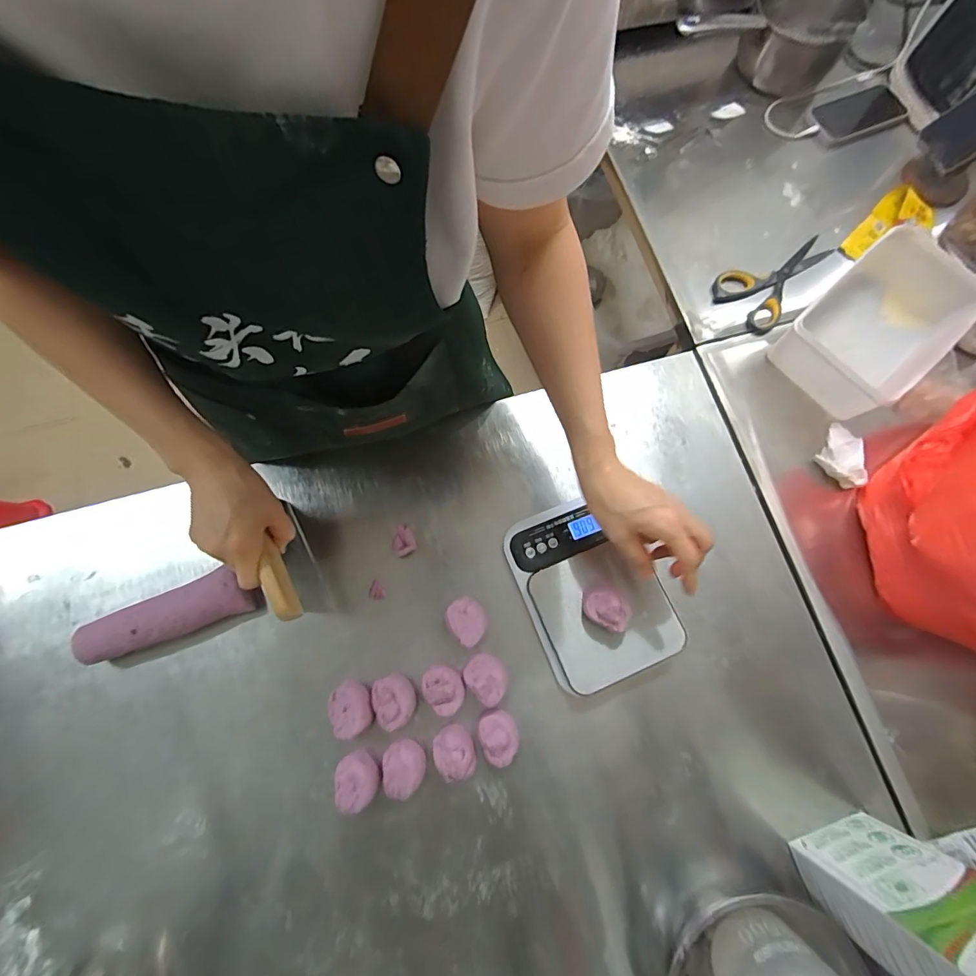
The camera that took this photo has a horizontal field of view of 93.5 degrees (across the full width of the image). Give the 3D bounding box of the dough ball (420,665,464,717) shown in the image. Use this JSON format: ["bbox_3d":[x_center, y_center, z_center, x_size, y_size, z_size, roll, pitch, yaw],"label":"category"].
[{"bbox_3d":[-0.049,0.218,0.498,0.044,0.034,0.051,-35,79,-9],"label":"dough ball"}]

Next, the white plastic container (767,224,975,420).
[{"bbox_3d":[0.497,-0.208,0.591,0.236,0.077,0.143,-42,78,-10],"label":"white plastic container"}]

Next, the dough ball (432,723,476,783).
[{"bbox_3d":[-0.036,0.276,0.483,0.042,0.037,0.049,-19,77,-6],"label":"dough ball"}]

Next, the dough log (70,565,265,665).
[{"bbox_3d":[-0.345,0.138,0.501,0.182,0.043,0.052,-20,77,-6],"label":"dough log"}]

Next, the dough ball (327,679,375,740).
[{"bbox_3d":[-0.146,0.234,0.490,0.040,0.024,0.052,-22,76,-6],"label":"dough ball"}]

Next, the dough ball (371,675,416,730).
[{"bbox_3d":[-0.103,0.229,0.496,0.045,0.036,0.052,-30,78,-8],"label":"dough ball"}]

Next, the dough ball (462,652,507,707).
[{"bbox_3d":[-0.002,0.205,0.496,0.049,0.035,0.041,42,79,11],"label":"dough ball"}]

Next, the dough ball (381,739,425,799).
[{"bbox_3d":[-0.088,0.291,0.481,0.043,0.037,0.049,-10,76,-3],"label":"dough ball"}]

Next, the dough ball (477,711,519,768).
[{"bbox_3d":[0.011,0.263,0.487,0.041,0.036,0.051,-15,76,-5],"label":"dough ball"}]

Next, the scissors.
[{"bbox_3d":[0.396,-0.299,0.644,0.099,0.015,0.172,41,79,10],"label":"scissors"}]

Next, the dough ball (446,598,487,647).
[{"bbox_3d":[-0.023,0.148,0.511,0.038,0.030,0.051,-19,75,-5],"label":"dough ball"}]

